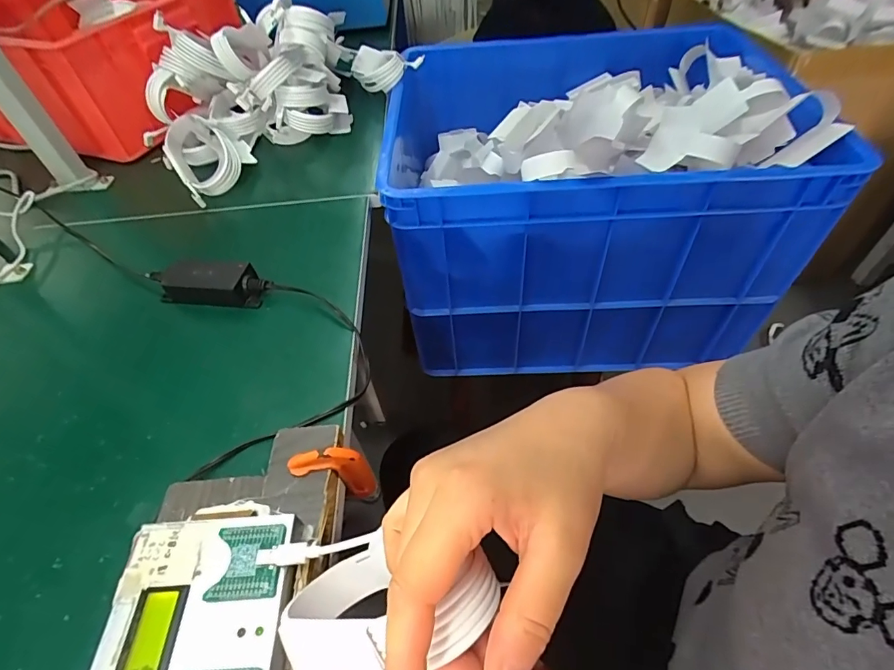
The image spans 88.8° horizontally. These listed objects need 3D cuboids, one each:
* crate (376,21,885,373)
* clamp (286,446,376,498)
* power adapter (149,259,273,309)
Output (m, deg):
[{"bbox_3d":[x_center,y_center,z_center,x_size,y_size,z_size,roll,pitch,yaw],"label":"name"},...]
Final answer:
[{"bbox_3d":[0.213,-0.232,0.798,0.554,0.415,0.469,-2,47,5],"label":"crate"},{"bbox_3d":[-0.086,0.111,0.354,0.056,0.078,0.014,-10,46,-2],"label":"clamp"},{"bbox_3d":[-0.243,-0.053,0.476,0.111,0.039,0.035,2,47,10],"label":"power adapter"}]

